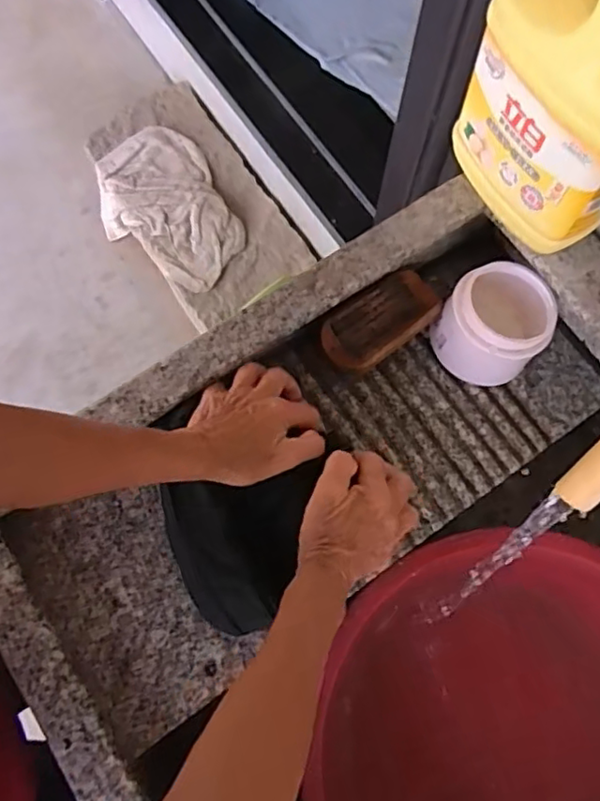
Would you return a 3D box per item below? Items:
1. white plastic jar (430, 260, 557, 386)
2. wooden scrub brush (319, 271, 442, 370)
[{"bbox_3d":[0.180,-0.071,0.583,0.092,0.077,0.096,0,74,0],"label":"white plastic jar"},{"bbox_3d":[0.077,-0.075,0.580,0.123,0.023,0.062,-40,78,-11],"label":"wooden scrub brush"}]

